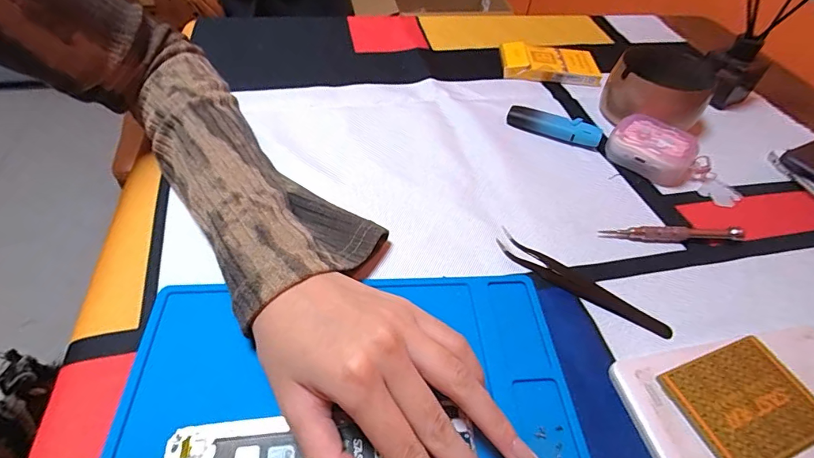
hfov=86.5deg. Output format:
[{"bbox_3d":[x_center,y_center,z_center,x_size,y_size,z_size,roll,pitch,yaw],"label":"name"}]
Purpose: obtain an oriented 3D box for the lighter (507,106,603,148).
[{"bbox_3d":[0.131,-0.093,0.389,0.081,0.016,0.018,20,50,13],"label":"lighter"}]

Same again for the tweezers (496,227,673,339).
[{"bbox_3d":[0.111,0.032,0.276,0.116,0.015,0.014,29,52,20],"label":"tweezers"}]

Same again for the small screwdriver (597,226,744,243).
[{"bbox_3d":[0.191,0.004,0.312,0.103,0.010,0.009,1,48,-4],"label":"small screwdriver"}]

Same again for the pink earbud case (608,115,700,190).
[{"bbox_3d":[0.207,-0.067,0.366,0.066,0.028,0.045,38,56,26],"label":"pink earbud case"}]

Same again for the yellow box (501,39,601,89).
[{"bbox_3d":[0.153,-0.178,0.466,0.103,0.019,0.054,7,48,2],"label":"yellow box"}]

